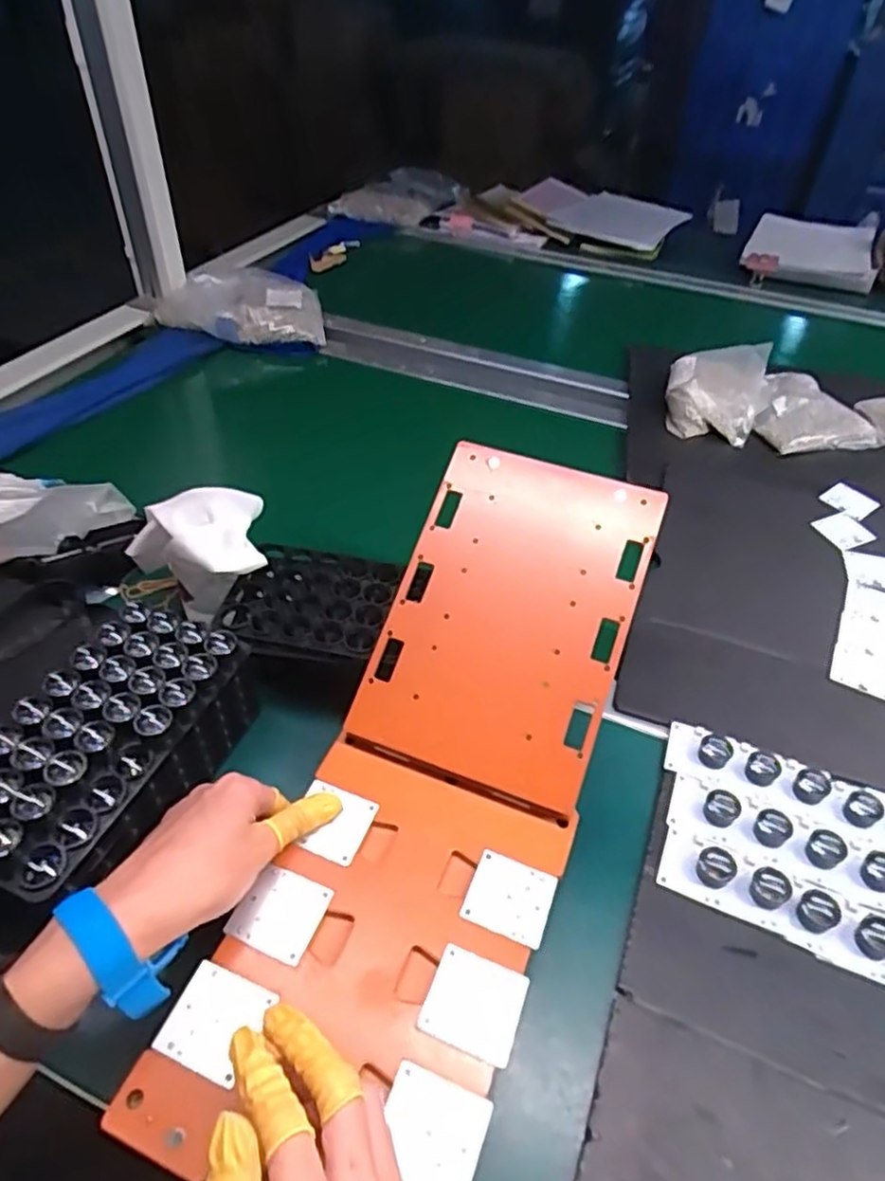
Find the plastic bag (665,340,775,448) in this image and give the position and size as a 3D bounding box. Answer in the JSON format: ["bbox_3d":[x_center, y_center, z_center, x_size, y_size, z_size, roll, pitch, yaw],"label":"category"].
[{"bbox_3d":[0.345,-0.249,0.865,0.121,0.049,0.152,14,46,10],"label":"plastic bag"}]

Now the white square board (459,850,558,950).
[{"bbox_3d":[0.039,0.181,0.406,0.048,0.004,0.044,18,47,14],"label":"white square board"}]

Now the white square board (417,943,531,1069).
[{"bbox_3d":[0.017,0.219,0.366,0.049,0.004,0.045,18,47,14],"label":"white square board"}]

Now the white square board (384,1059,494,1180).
[{"bbox_3d":[-0.006,0.258,0.327,0.048,0.005,0.046,18,47,13],"label":"white square board"}]

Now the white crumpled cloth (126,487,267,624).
[{"bbox_3d":[-0.183,-0.019,0.547,0.103,0.103,0.092,-19,50,-21],"label":"white crumpled cloth"}]

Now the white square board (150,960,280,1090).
[{"bbox_3d":[-0.117,0.222,0.356,0.044,0.004,0.045,26,52,6],"label":"white square board"}]

